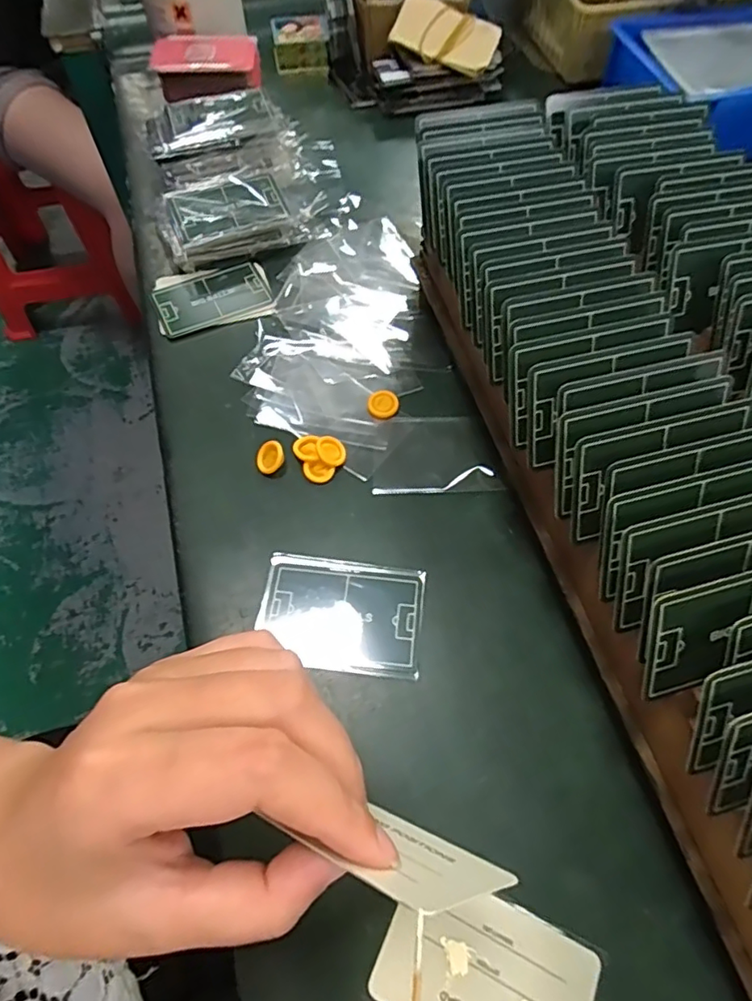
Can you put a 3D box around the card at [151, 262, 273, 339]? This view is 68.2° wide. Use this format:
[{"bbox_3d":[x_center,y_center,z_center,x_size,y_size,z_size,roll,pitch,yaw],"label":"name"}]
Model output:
[{"bbox_3d":[-0.126,-0.155,0.428,0.082,0.008,0.050,-23,69,-18],"label":"card"}]

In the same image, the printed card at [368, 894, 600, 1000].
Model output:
[{"bbox_3d":[0.045,0.197,0.231,0.082,0.004,0.054,23,62,13],"label":"printed card"}]

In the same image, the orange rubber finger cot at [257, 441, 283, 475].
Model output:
[{"bbox_3d":[-0.066,-0.027,0.347,0.016,0.005,0.021,15,94,13],"label":"orange rubber finger cot"}]

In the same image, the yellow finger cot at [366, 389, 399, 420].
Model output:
[{"bbox_3d":[0.005,-0.065,0.372,0.020,0.006,0.020,-1,62,1],"label":"yellow finger cot"}]

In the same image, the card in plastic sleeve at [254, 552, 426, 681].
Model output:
[{"bbox_3d":[-0.019,0.062,0.305,0.088,0.005,0.061,6,62,5],"label":"card in plastic sleeve"}]

